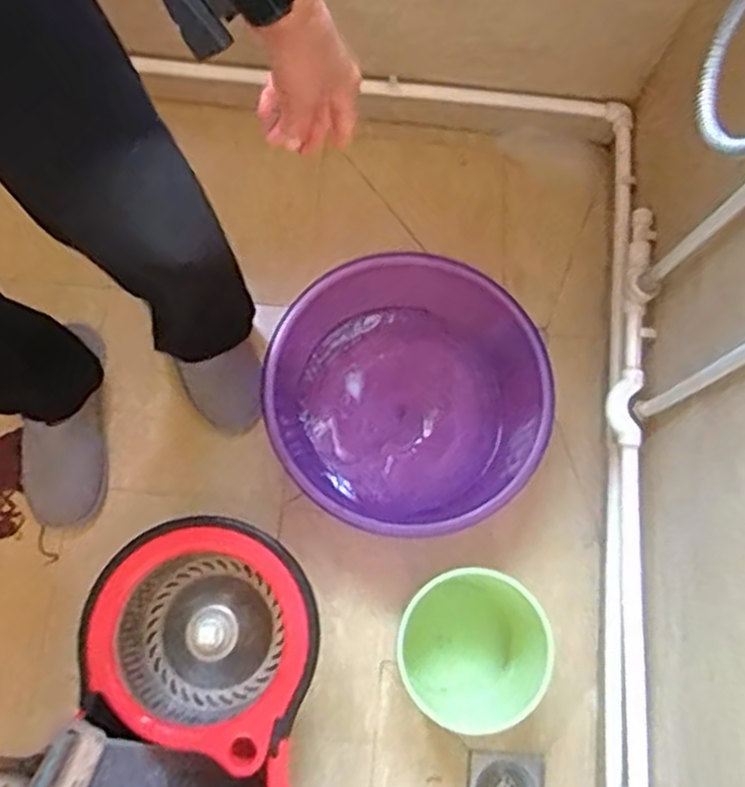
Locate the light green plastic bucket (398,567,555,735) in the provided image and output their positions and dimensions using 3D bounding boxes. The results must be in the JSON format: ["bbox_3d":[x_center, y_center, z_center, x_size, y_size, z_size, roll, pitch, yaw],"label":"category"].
[{"bbox_3d":[0.128,0.328,0.956,0.192,0.129,0.187,0,75,-2],"label":"light green plastic bucket"}]

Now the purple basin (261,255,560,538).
[{"bbox_3d":[0.033,-0.006,1.052,0.365,0.142,0.411,-40,80,-11],"label":"purple basin"}]

